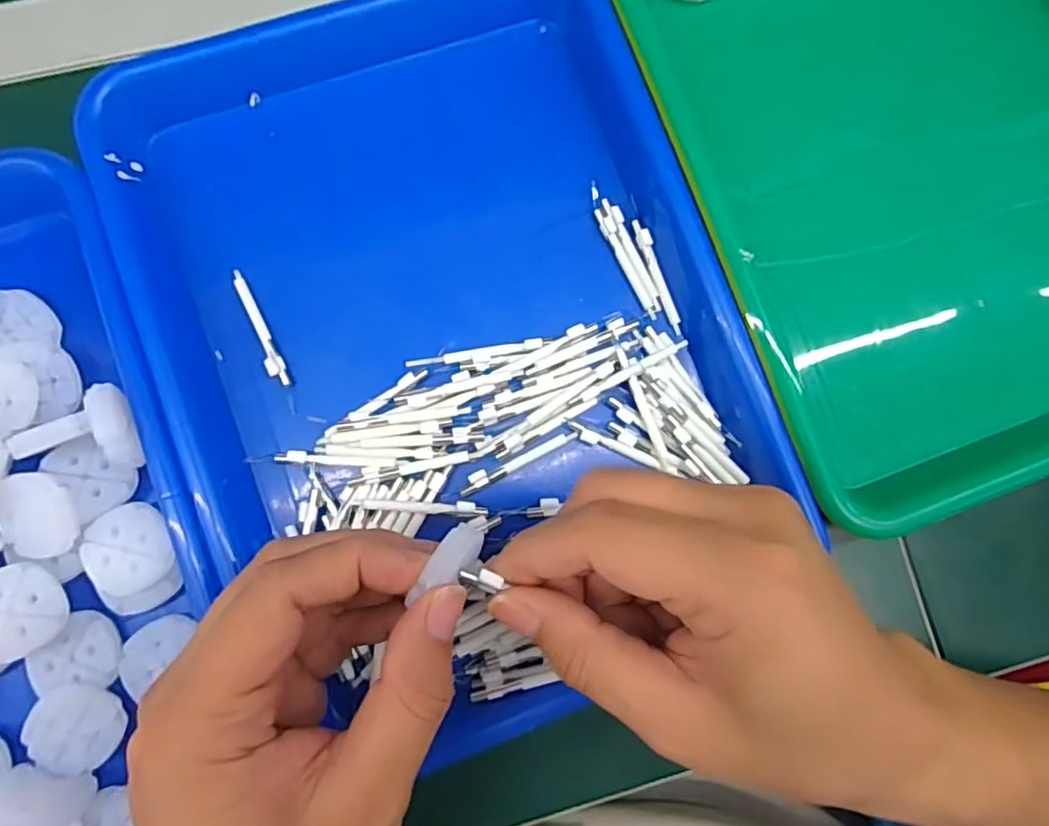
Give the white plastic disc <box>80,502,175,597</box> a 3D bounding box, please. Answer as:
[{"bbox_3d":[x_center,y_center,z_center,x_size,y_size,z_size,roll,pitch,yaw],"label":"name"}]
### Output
[{"bbox_3d":[-0.169,0.058,0.269,0.034,0.006,0.035,1,83,-4],"label":"white plastic disc"}]

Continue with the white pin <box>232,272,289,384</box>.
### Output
[{"bbox_3d":[-0.123,-0.040,0.294,0.008,0.006,0.058,-22,85,-7],"label":"white pin"}]

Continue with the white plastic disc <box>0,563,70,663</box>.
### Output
[{"bbox_3d":[-0.208,0.081,0.255,0.034,0.010,0.035,11,70,-32],"label":"white plastic disc"}]

